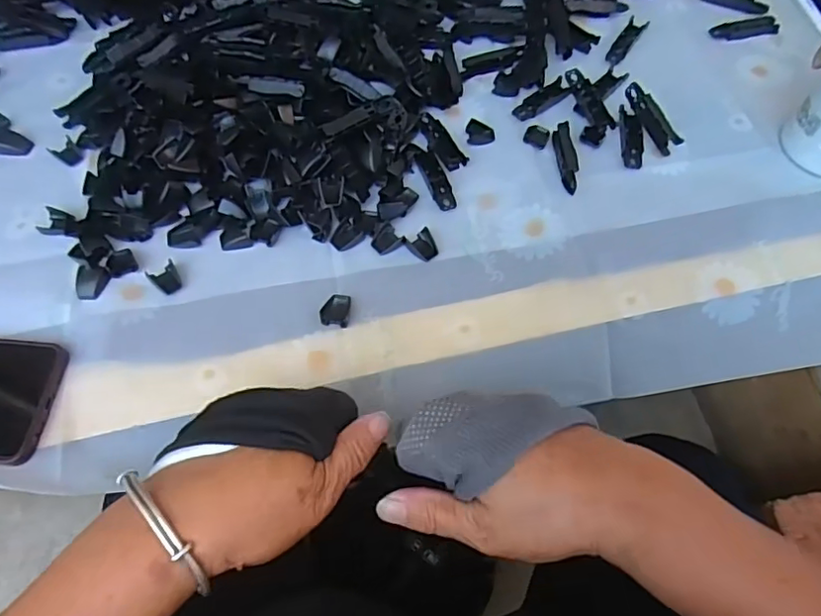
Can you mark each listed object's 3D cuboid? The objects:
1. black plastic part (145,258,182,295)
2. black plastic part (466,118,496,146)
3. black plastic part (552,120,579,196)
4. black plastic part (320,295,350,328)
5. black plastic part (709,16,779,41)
[{"bbox_3d":[-0.170,-0.021,0.396,0.019,0.004,0.023,-39,70,-18],"label":"black plastic part"},{"bbox_3d":[0.058,-0.145,0.469,0.022,0.005,0.024,-4,63,-3],"label":"black plastic part"},{"bbox_3d":[0.123,-0.118,0.447,0.014,0.009,0.064,-3,63,-3],"label":"black plastic part"},{"bbox_3d":[-0.051,0.001,0.388,0.018,0.008,0.023,3,63,1],"label":"black plastic part"},{"bbox_3d":[0.315,-0.262,0.535,0.064,0.008,0.018,-11,64,-6],"label":"black plastic part"}]

